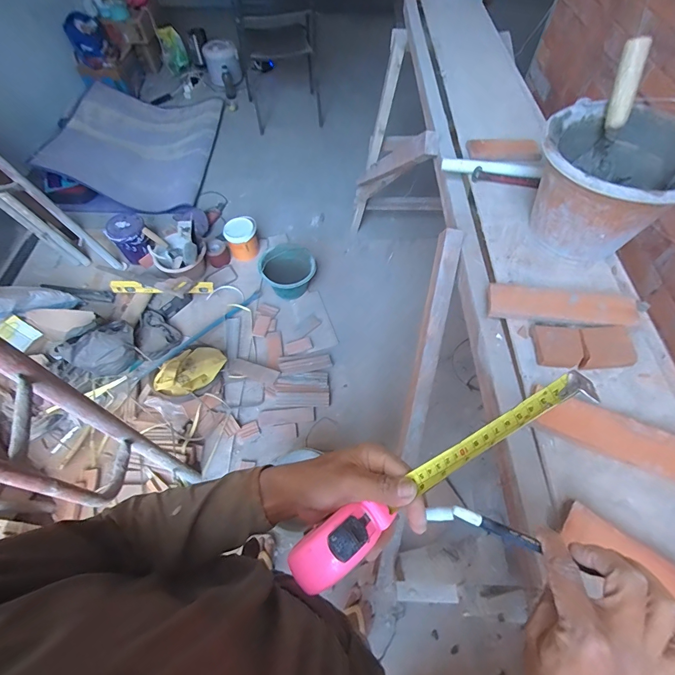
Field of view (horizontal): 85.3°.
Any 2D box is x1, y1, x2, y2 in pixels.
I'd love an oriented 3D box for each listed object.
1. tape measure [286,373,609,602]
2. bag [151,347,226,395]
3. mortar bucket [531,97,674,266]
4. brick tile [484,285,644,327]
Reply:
[{"bbox_3d":[0.063,0.110,0.282,0.259,0.064,0.043,-42,63,11],"label":"tape measure"},{"bbox_3d":[-0.590,0.119,1.450,0.139,0.184,0.264,40,67,22],"label":"bag"},{"bbox_3d":[0.448,-0.249,0.614,0.228,0.191,0.240,0,59,1],"label":"mortar bucket"},{"bbox_3d":[0.359,-0.049,0.596,0.222,0.026,0.061,8,60,6],"label":"brick tile"}]

